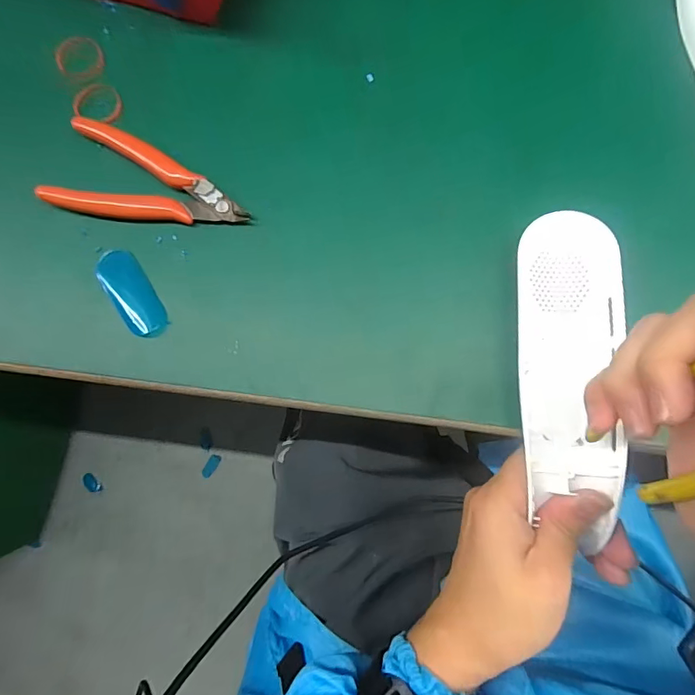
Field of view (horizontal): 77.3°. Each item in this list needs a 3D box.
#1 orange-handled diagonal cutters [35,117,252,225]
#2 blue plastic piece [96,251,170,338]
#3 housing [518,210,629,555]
[{"bbox_3d":[-0.118,-0.099,0.262,0.118,0.012,0.055,14,82,3],"label":"orange-handled diagonal cutters"},{"bbox_3d":[-0.128,-0.031,0.259,0.024,0.005,0.058,-33,82,-4],"label":"blue plastic piece"},{"bbox_3d":[0.120,0.012,0.237,0.056,0.019,0.168,2,84,2],"label":"housing"}]

